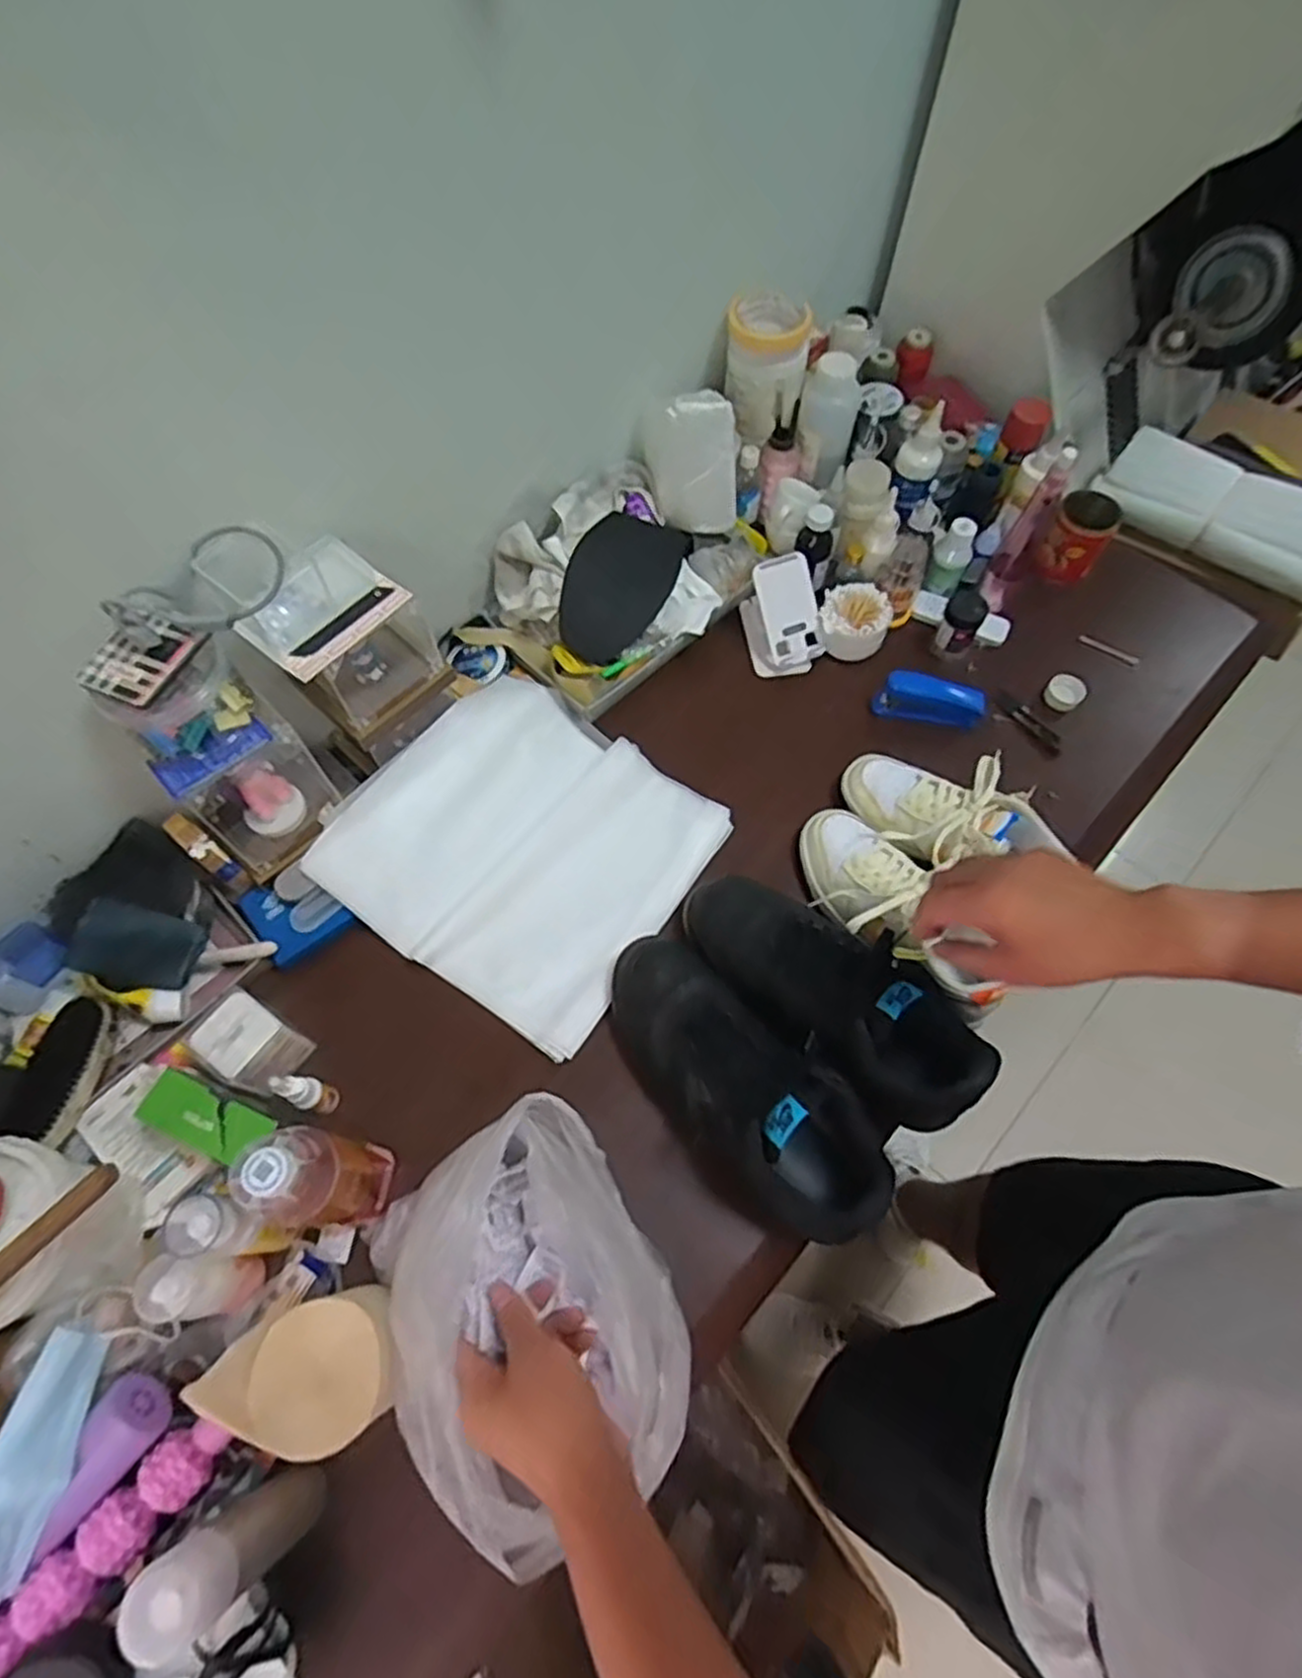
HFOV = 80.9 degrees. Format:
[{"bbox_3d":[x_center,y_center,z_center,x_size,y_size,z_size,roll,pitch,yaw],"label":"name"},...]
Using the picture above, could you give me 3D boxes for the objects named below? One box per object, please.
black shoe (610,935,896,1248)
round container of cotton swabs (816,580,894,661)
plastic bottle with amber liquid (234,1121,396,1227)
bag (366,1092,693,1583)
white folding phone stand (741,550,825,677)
[{"bbox_3d":[0.071,0.203,0.662,0.116,0.127,0.299,-36,69,-17],"label":"black shoe"},{"bbox_3d":[0.251,-0.270,0.949,0.084,0.066,0.070,22,66,10],"label":"round container of cotton swabs"},{"bbox_3d":[-0.252,0.257,0.583,0.053,0.177,0.065,7,64,3],"label":"plastic bottle with amber liquid"},{"bbox_3d":[-0.088,0.340,0.549,0.192,0.161,0.242,-29,67,-14],"label":"bag"},{"bbox_3d":[0.162,-0.268,0.916,0.083,0.090,0.106,-10,64,-5],"label":"white folding phone stand"}]

